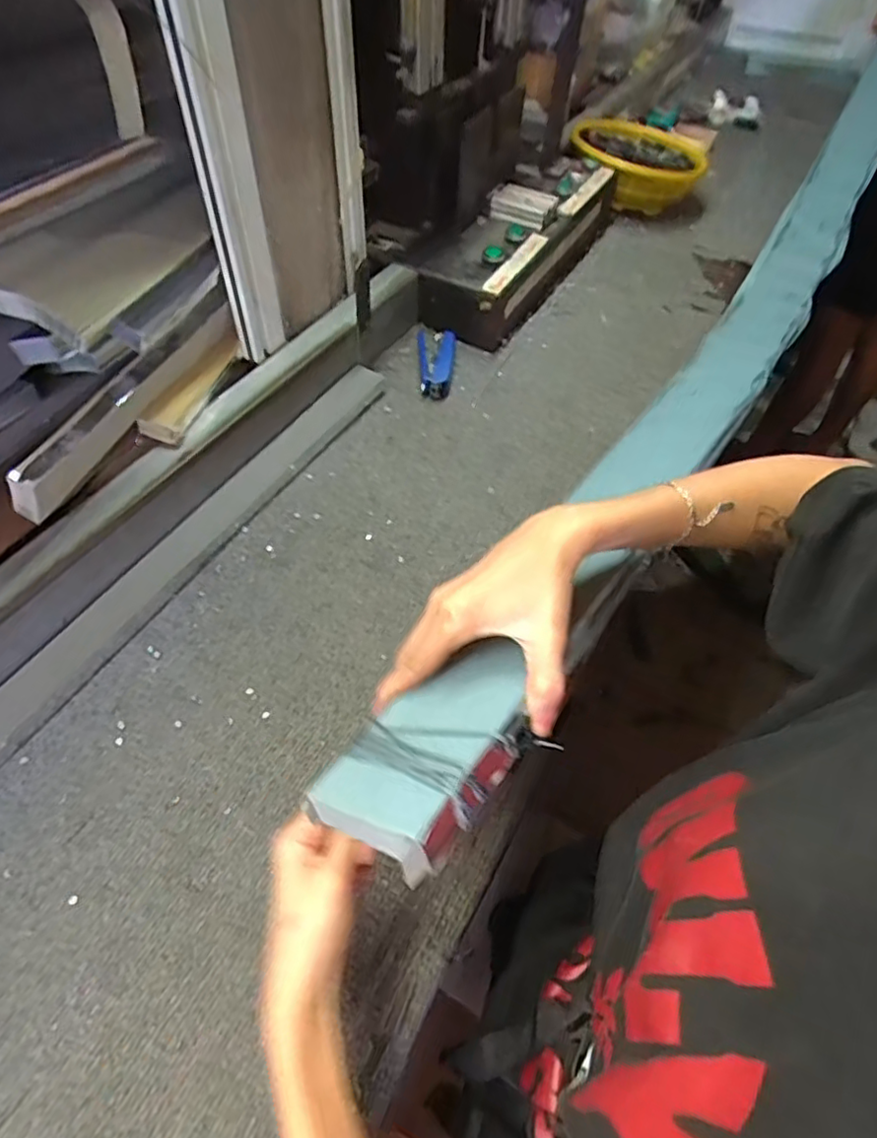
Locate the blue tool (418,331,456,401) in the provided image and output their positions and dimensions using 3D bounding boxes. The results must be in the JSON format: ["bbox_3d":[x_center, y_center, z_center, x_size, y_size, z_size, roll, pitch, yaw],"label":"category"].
[{"bbox_3d":[-0.005,-0.266,0.792,0.047,0.023,0.123,6,53,1],"label":"blue tool"}]

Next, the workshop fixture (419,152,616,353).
[{"bbox_3d":[0.133,-0.509,0.942,0.139,0.102,0.456,24,55,14],"label":"workshop fixture"}]

